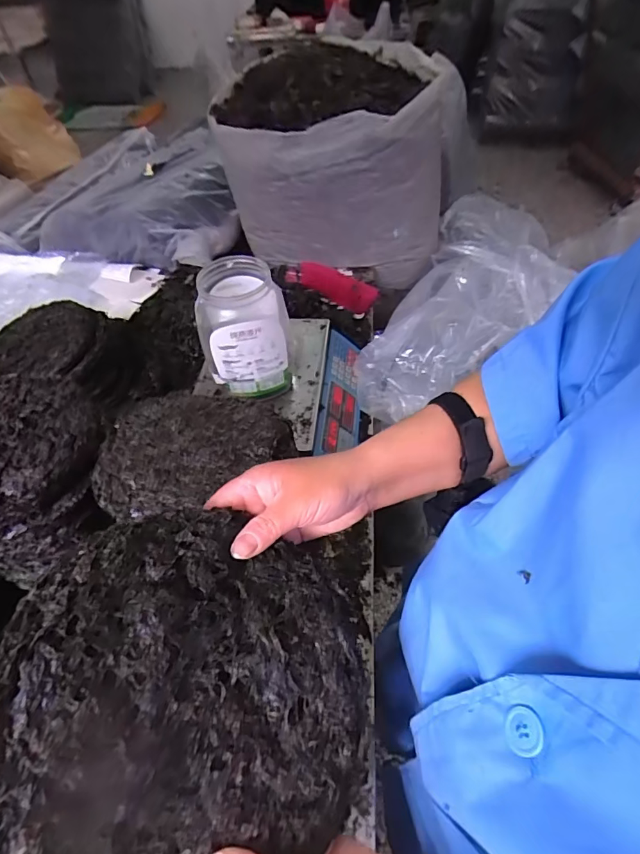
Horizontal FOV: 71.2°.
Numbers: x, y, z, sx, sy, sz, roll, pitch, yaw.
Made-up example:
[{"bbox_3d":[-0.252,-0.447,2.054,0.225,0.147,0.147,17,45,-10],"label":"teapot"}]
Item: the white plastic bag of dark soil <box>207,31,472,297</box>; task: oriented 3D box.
[{"bbox_3d":[0.070,-0.656,1.171,0.609,0.439,0.437,-11,52,-5],"label":"white plastic bag of dark soil"}]

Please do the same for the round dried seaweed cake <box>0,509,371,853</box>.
[{"bbox_3d":[-0.060,0.136,0.242,0.192,0.014,0.183,16,52,-22],"label":"round dried seaweed cake"}]

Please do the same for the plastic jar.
[{"bbox_3d":[-0.123,-0.156,0.725,0.129,0.194,0.118,-2,52,2],"label":"plastic jar"}]

